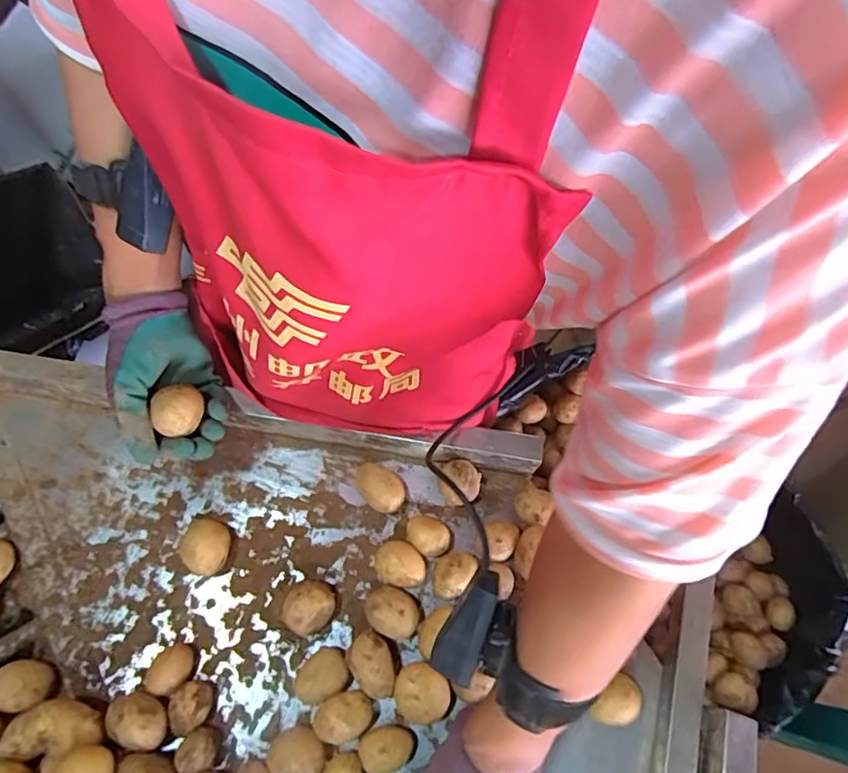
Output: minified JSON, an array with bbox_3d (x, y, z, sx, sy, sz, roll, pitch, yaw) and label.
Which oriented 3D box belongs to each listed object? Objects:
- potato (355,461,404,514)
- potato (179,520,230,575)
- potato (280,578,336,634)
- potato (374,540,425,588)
[{"bbox_3d":[-0.043,0.097,0.518,0.052,0.028,0.034,37,69,14],"label":"potato"},{"bbox_3d":[-0.192,0.143,0.484,0.038,0.032,0.044,13,65,4],"label":"potato"},{"bbox_3d":[-0.100,0.191,0.473,0.039,0.037,0.044,29,67,11],"label":"potato"},{"bbox_3d":[-0.021,0.161,0.491,0.044,0.035,0.036,18,66,6],"label":"potato"}]

